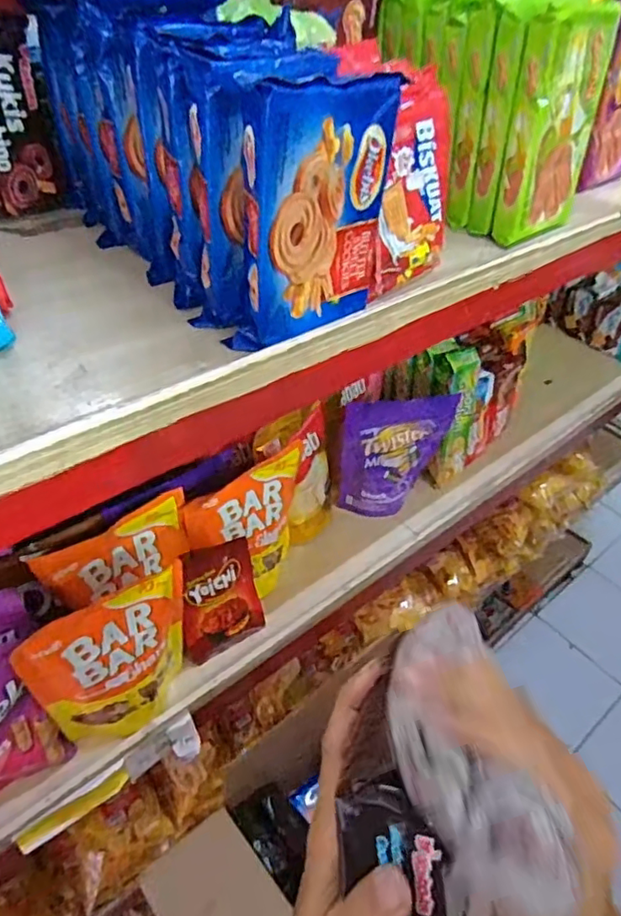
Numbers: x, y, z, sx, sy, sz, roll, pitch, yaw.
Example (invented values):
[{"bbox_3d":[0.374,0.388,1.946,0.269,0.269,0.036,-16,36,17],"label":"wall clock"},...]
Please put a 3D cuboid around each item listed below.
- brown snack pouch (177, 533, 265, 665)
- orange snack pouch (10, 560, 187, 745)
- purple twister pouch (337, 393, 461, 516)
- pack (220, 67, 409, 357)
[{"bbox_3d":[-0.107,0.165,0.681,0.095,0.133,0.024,-19,17,-24],"label":"brown snack pouch"},{"bbox_3d":[-0.180,0.204,0.570,0.149,0.201,0.042,-30,53,-32],"label":"orange snack pouch"},{"bbox_3d":[0.117,0.002,0.825,0.152,0.200,0.032,-11,45,-16],"label":"purple twister pouch"},{"bbox_3d":[-0.001,-0.175,0.417,0.130,0.161,0.057,-25,50,-28],"label":"pack"}]

